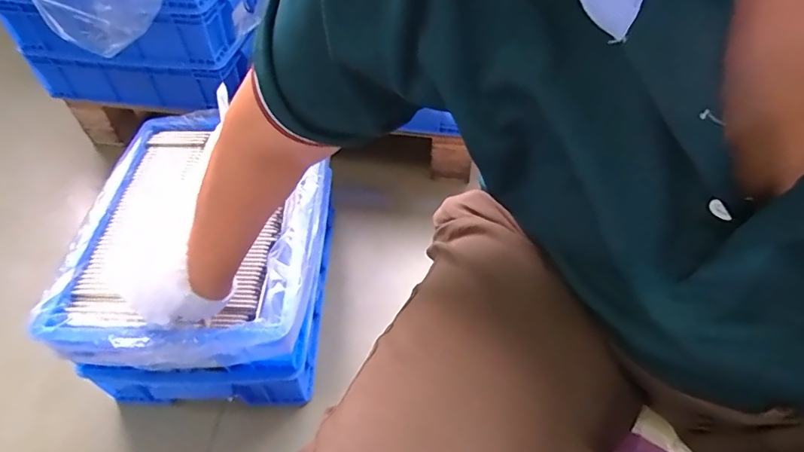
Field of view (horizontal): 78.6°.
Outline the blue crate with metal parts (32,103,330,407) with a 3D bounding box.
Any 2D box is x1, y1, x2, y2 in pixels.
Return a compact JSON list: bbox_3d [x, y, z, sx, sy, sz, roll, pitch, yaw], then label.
[{"bbox_3d":[-0.271,0.036,0.749,0.305,0.213,0.420,0,50,0],"label":"blue crate with metal parts"}]

